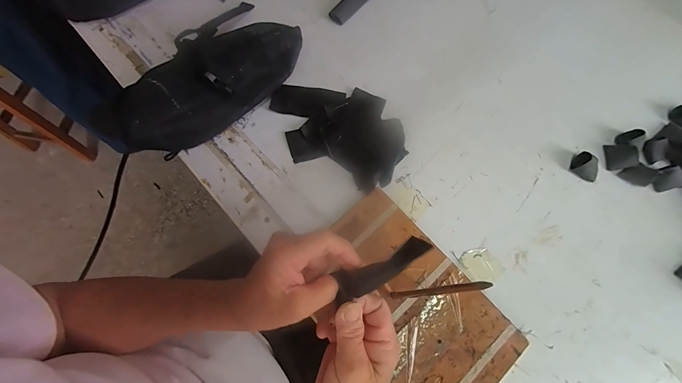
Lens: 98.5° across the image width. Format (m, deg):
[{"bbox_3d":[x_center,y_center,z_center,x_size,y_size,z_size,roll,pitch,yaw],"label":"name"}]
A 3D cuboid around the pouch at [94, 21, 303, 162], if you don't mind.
[{"bbox_3d":[-0.187,-0.149,0.417,0.273,0.101,0.095,-36,75,-13],"label":"pouch"}]

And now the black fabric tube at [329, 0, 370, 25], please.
[{"bbox_3d":[0.035,-0.352,0.535,0.031,0.016,0.139,39,74,11],"label":"black fabric tube"}]

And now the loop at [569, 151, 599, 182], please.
[{"bbox_3d":[0.370,-0.037,0.442,0.026,0.026,0.045,-23,73,-10],"label":"loop"}]

